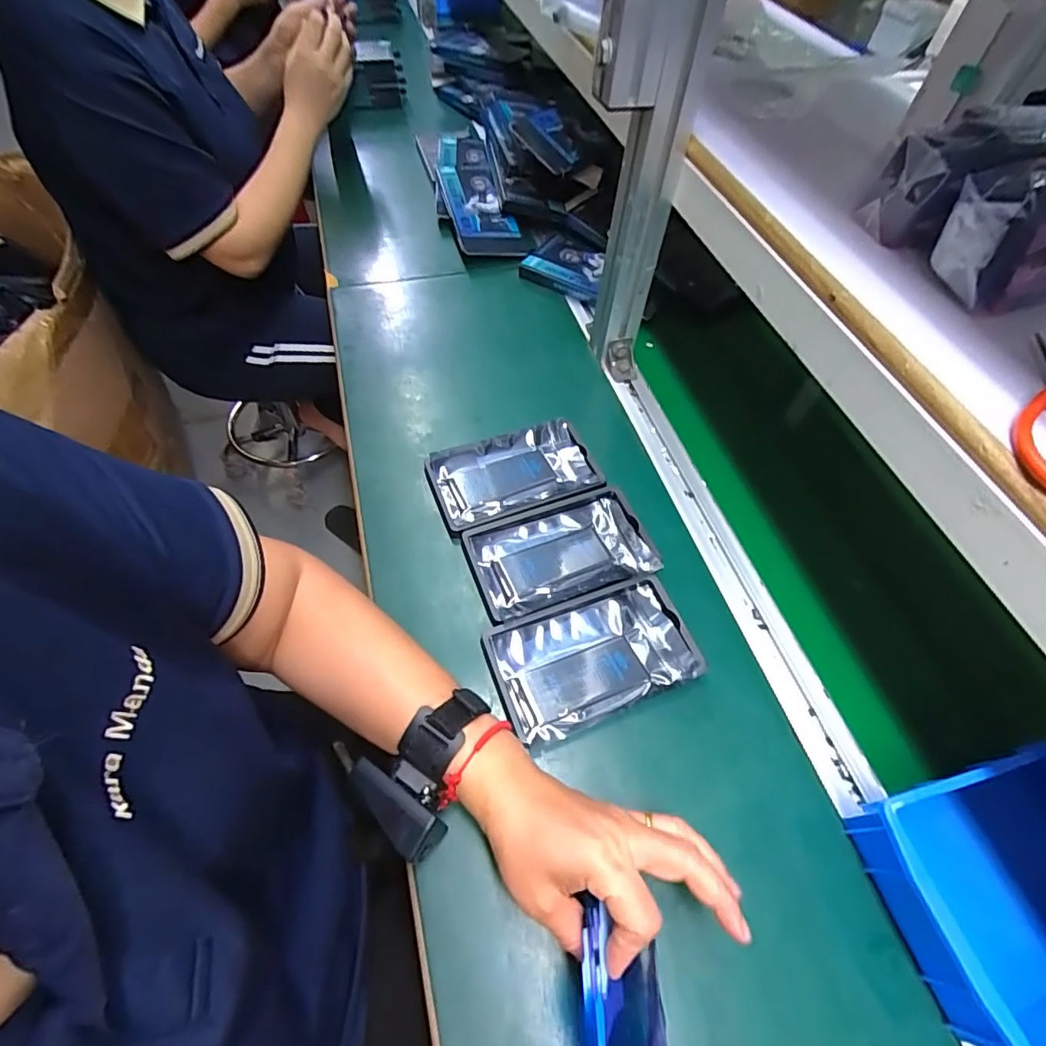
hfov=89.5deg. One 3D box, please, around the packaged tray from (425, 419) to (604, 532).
[{"bbox_3d":[-0.010,-0.047,0.523,0.156,0.022,0.092,-17,60,-15],"label":"packaged tray"}]

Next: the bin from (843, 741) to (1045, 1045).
[{"bbox_3d":[0.325,0.226,0.338,0.186,0.067,0.129,-12,59,-13],"label":"bin"}]

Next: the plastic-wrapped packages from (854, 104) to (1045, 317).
[{"bbox_3d":[0.321,-0.208,0.336,0.136,0.074,0.122,-14,59,-14],"label":"plastic-wrapped packages"}]

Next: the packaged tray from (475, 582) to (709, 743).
[{"bbox_3d":[0.057,0.104,0.421,0.155,0.022,0.093,-16,60,-15],"label":"packaged tray"}]

